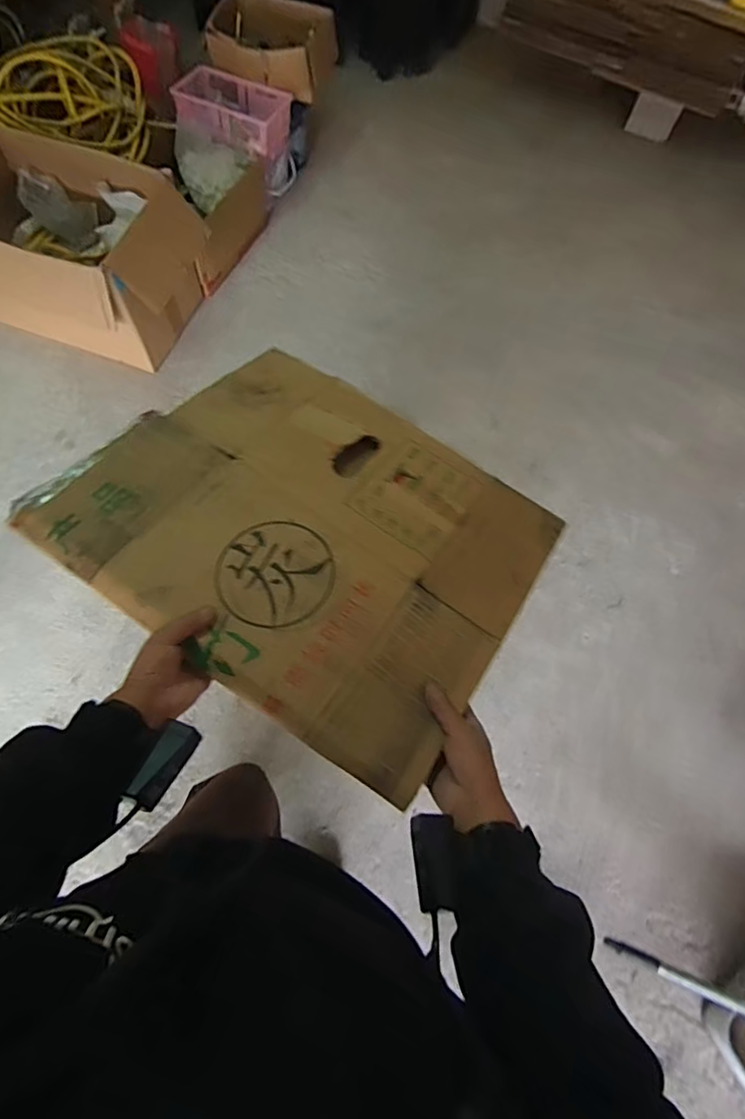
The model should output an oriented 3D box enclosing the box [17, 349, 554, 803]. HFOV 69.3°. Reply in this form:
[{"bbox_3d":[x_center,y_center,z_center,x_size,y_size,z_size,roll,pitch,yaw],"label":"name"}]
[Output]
[{"bbox_3d":[-0.057,-0.042,0.619,0.480,0.020,0.412,34,59,7],"label":"box"}]

